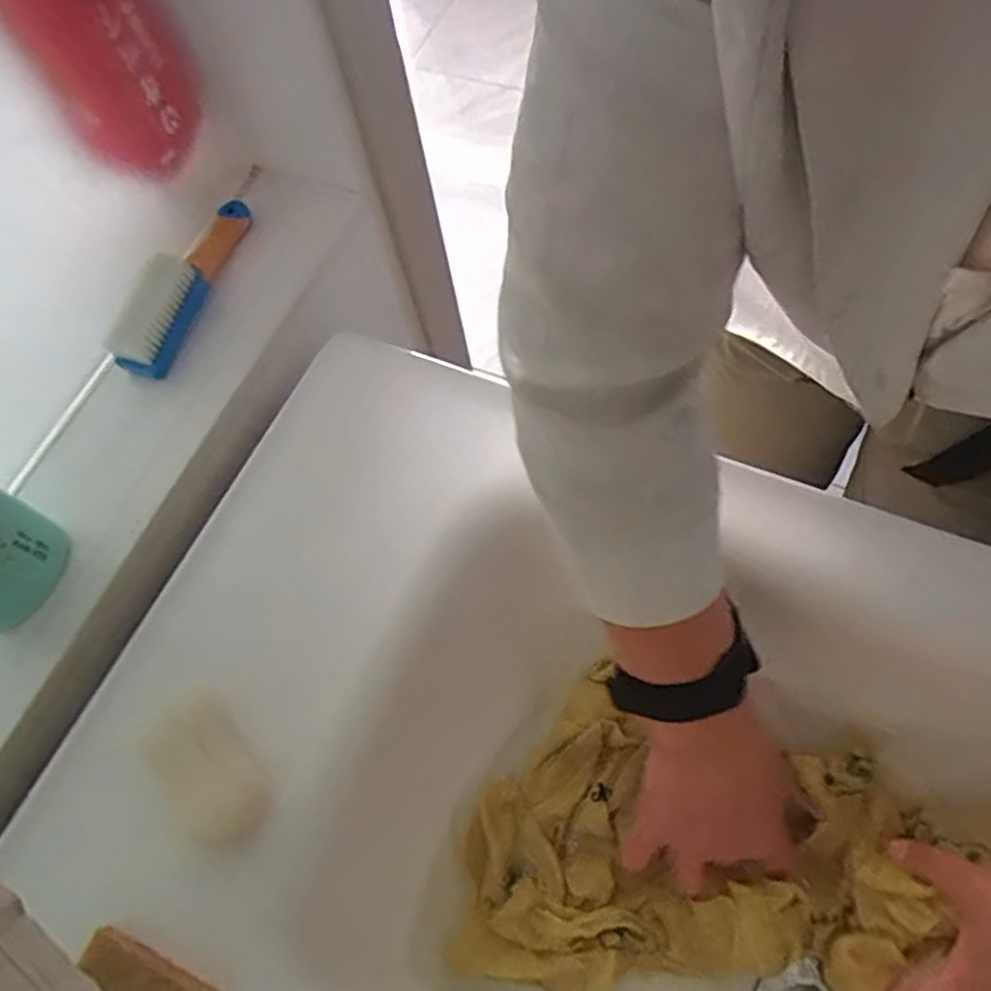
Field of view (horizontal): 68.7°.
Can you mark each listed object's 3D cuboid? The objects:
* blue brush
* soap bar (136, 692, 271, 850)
[{"bbox_3d":[-0.213,-0.154,0.503,0.038,0.034,0.149,22,70,16],"label":"blue brush"},{"bbox_3d":[-0.155,0.149,0.388,0.047,0.014,0.078,-36,67,-10],"label":"soap bar"}]

